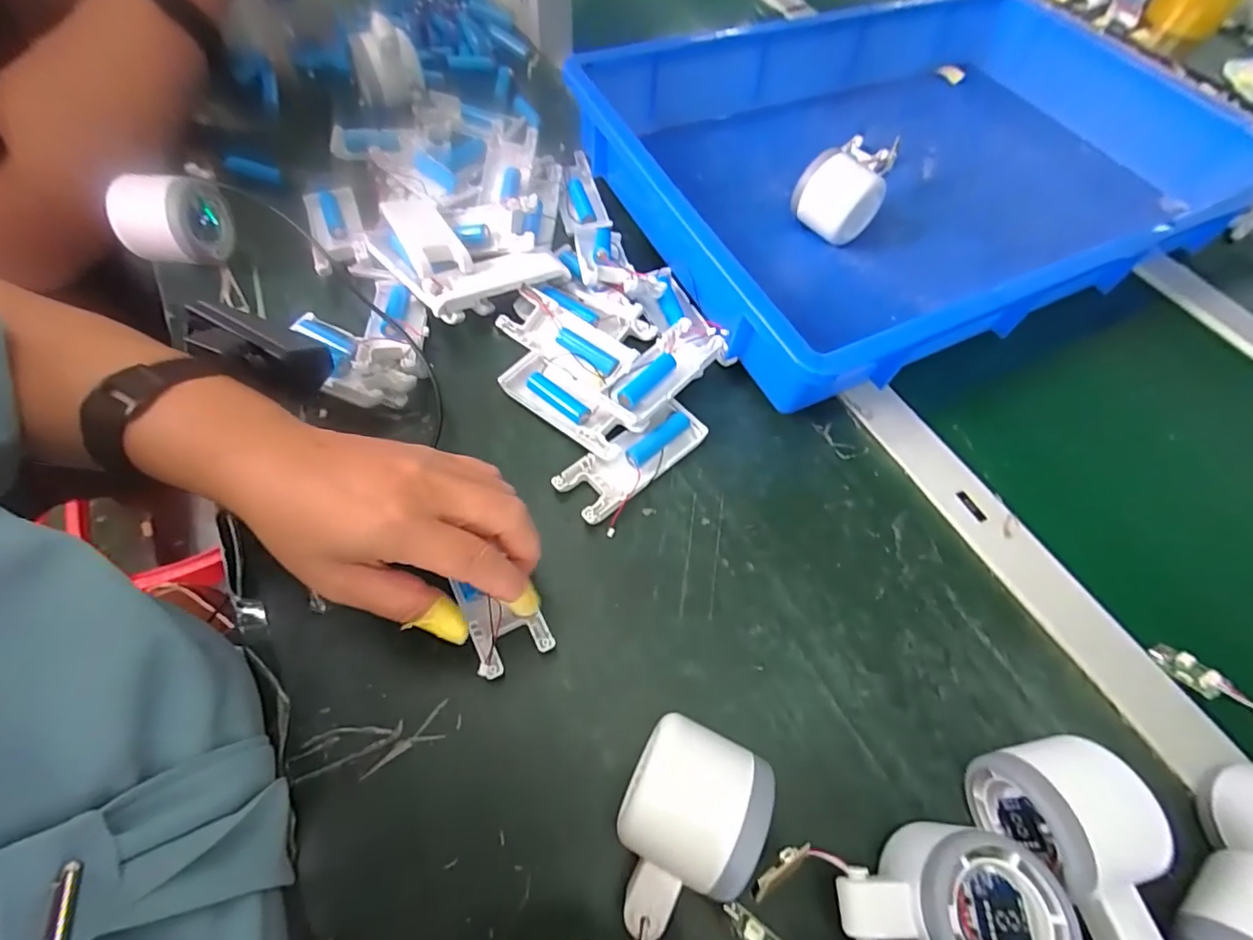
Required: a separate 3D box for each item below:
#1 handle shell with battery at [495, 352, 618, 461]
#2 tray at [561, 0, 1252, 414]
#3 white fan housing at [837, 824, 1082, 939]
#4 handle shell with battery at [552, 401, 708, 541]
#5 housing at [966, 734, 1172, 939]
[{"bbox_3d":[-0.040,-0.046,0.368,0.101,0.016,0.035,36,65,15],"label":"handle shell with battery"},{"bbox_3d":[0.266,-0.281,0.479,0.545,0.091,0.368,-22,65,-15],"label":"tray"},{"bbox_3d":[0.137,0.186,0.234,0.082,0.044,0.055,12,61,3],"label":"white fan housing"},{"bbox_3d":[0.006,-0.006,0.354,0.103,0.017,0.044,-38,70,-21],"label":"handle shell with battery"},{"bbox_3d":[0.208,0.174,0.249,0.061,0.049,0.086,-12,63,-10],"label":"housing"}]

